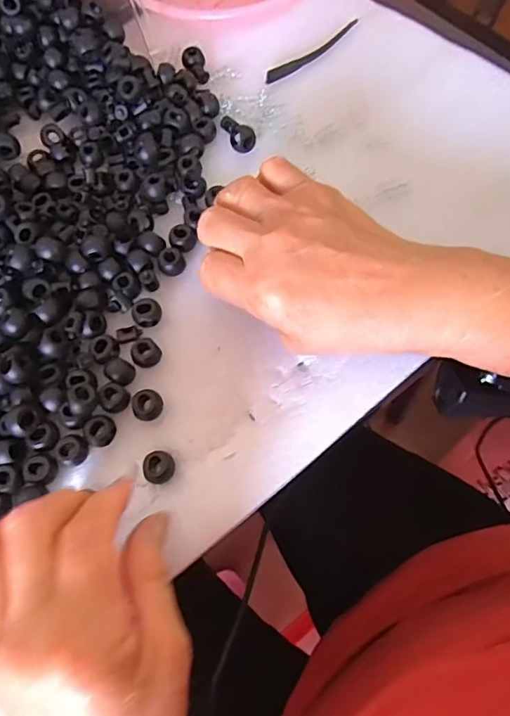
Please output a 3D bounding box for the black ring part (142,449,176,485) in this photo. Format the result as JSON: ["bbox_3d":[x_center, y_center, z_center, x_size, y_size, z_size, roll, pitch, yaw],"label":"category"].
[{"bbox_3d":[-0.053,0.061,0.286,0.016,0.012,0.017,-22,73,-7],"label":"black ring part"}]

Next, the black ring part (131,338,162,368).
[{"bbox_3d":[-0.064,-0.003,0.304,0.015,0.013,0.016,0,72,0],"label":"black ring part"}]

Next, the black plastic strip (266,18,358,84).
[{"bbox_3d":[0.045,-0.230,0.390,0.085,0.004,0.011,-33,76,-8],"label":"black plastic strip"}]

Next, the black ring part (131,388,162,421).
[{"bbox_3d":[-0.061,0.027,0.296,0.017,0.013,0.015,-37,75,-11],"label":"black ring part"}]

